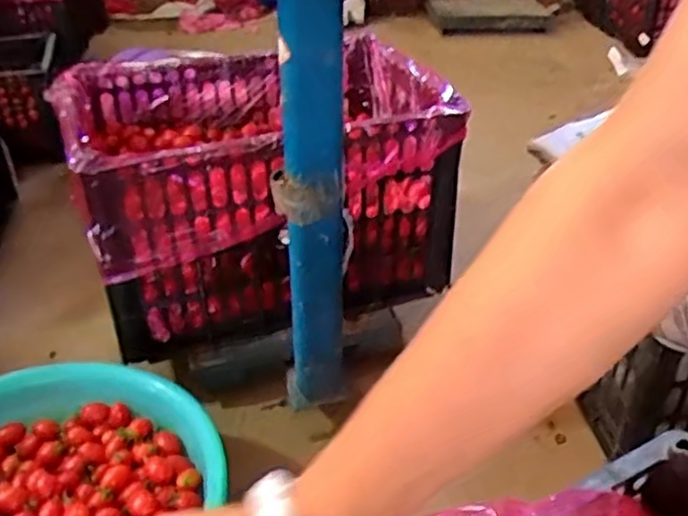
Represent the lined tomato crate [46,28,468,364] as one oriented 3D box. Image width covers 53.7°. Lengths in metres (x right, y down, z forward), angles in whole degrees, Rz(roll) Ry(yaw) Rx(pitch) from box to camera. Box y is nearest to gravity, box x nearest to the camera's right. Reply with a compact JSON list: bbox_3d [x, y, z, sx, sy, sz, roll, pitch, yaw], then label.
[{"bbox_3d":[-0.127,-0.122,0.996,0.469,0.280,0.374,-12,38,-18],"label":"lined tomato crate"}]

